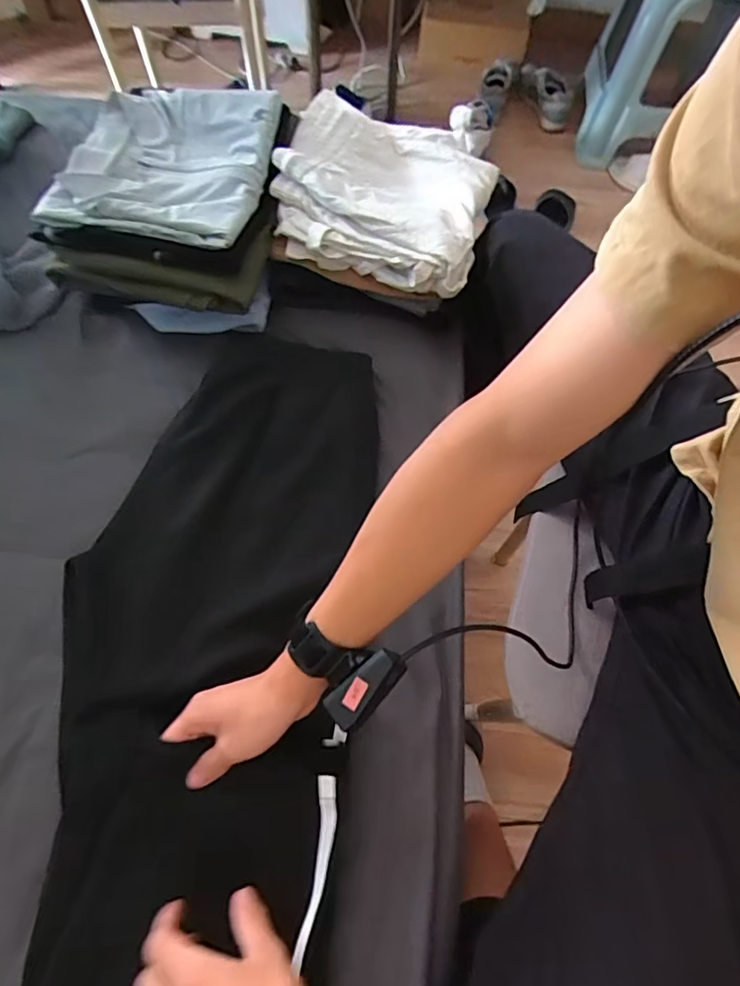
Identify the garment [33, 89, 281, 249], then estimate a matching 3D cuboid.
[{"bbox_3d":[-0.258,-0.423,0.669,0.248,0.045,0.255,11,64,4],"label":"garment"}]

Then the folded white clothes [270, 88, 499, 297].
[{"bbox_3d":[0.021,-0.411,0.712,0.274,0.070,0.296,15,66,5],"label":"folded white clothes"}]

